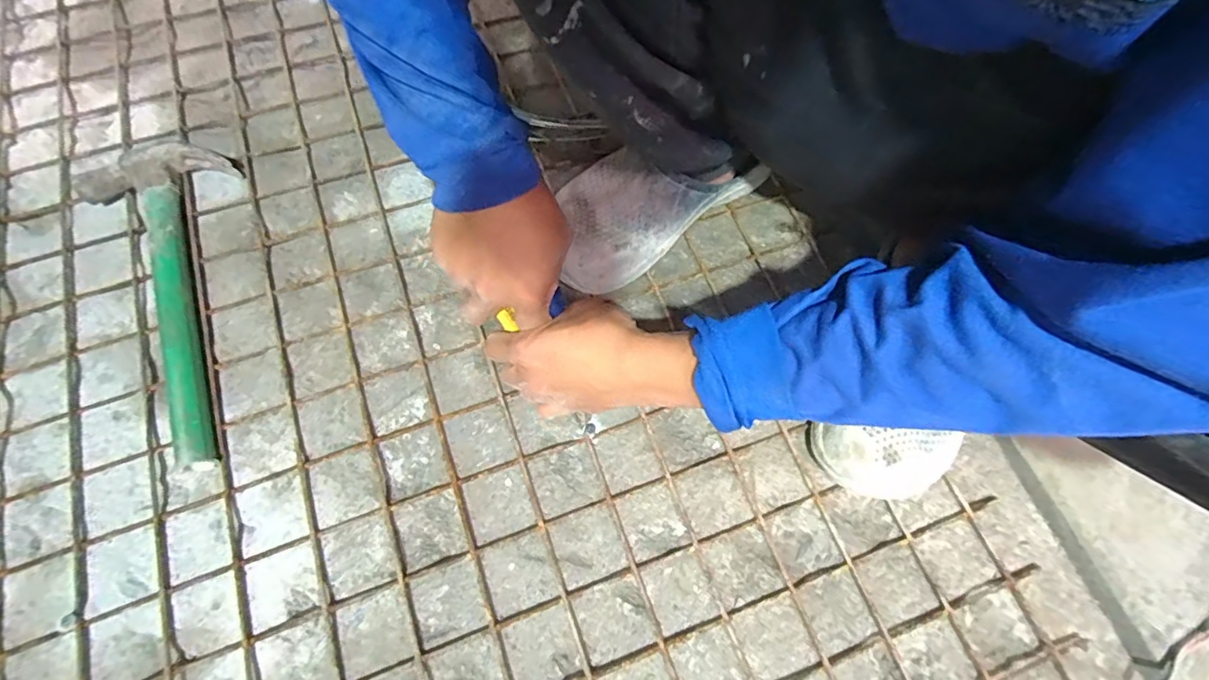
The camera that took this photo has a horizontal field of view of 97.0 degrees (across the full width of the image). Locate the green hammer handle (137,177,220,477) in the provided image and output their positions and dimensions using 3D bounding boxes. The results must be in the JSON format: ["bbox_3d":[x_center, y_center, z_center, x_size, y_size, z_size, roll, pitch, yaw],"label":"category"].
[{"bbox_3d":[-0.362,-0.018,0.456,0.026,0.033,0.263,-20,72,-9],"label":"green hammer handle"}]

